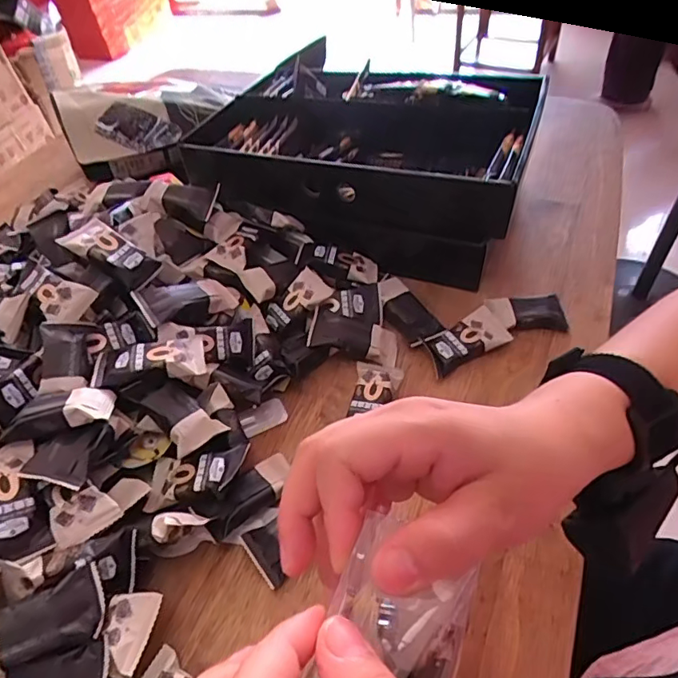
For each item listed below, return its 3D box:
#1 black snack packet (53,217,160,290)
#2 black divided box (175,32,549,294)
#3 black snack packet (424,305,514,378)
[{"bbox_3d":[-0.182,-0.071,0.413,0.074,0.017,0.038,33,57,5],"label":"black snack packet"},{"bbox_3d":[0.016,-0.193,0.537,0.345,0.105,0.203,17,53,20],"label":"black divided box"},{"bbox_3d":[0.105,-0.001,0.428,0.071,0.011,0.037,-24,50,-14],"label":"black snack packet"}]

